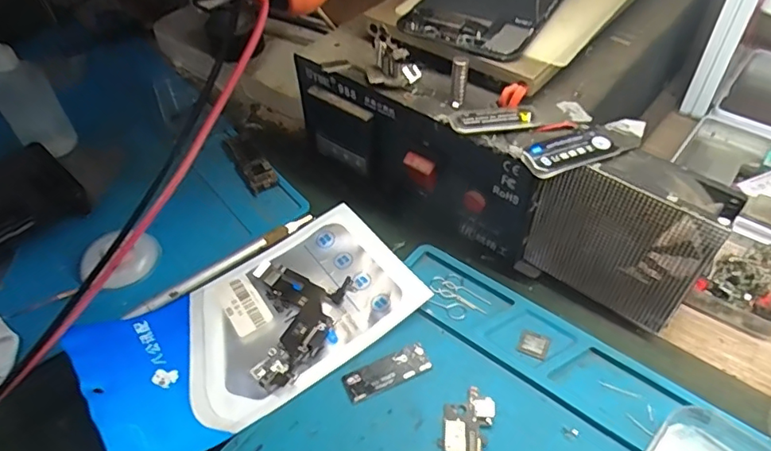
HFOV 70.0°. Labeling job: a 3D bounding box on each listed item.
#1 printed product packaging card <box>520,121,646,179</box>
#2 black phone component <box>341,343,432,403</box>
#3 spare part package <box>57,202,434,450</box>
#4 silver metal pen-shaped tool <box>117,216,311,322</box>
[{"bbox_3d":[0.092,-0.038,0.254,0.065,0.010,0.023,-21,50,-15],"label":"printed product packaging card"},{"bbox_3d":[0.000,0.073,0.274,0.043,0.004,0.017,-21,50,-13],"label":"black phone component"},{"bbox_3d":[-0.066,0.045,0.284,0.162,0.029,0.086,-31,53,-21],"label":"spare part package"},{"bbox_3d":[-0.093,0.021,0.318,0.115,0.005,0.010,-34,54,-22],"label":"silver metal pen-shaped tool"}]

